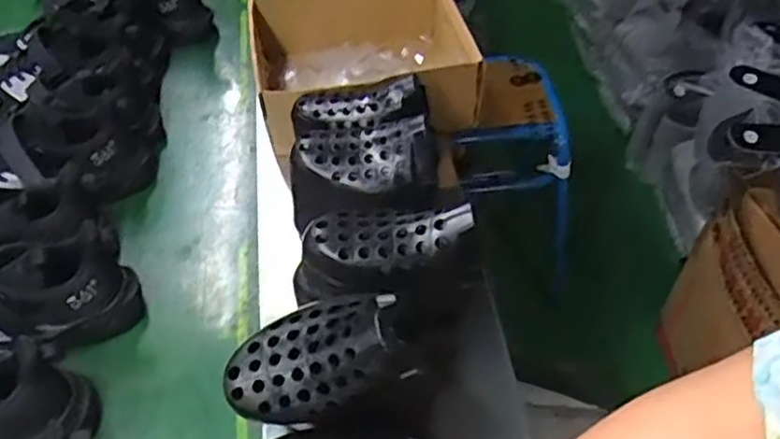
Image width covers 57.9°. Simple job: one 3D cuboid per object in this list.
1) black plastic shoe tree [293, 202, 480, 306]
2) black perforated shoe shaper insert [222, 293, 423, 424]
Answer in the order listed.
[{"bbox_3d":[-0.012,0.023,0.642,0.183,0.083,0.077,-17,47,11],"label":"black plastic shoe tree"},{"bbox_3d":[-0.050,0.091,0.494,0.136,0.071,0.079,-10,48,-7],"label":"black perforated shoe shaper insert"}]

